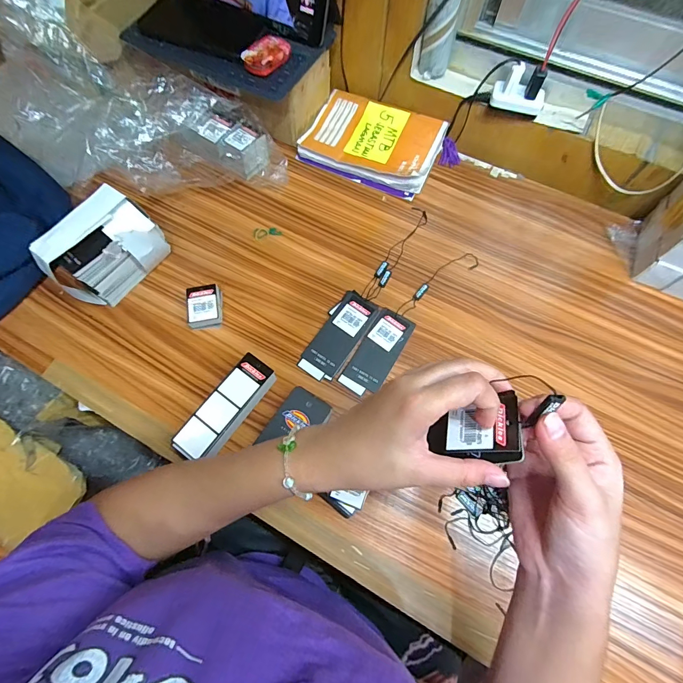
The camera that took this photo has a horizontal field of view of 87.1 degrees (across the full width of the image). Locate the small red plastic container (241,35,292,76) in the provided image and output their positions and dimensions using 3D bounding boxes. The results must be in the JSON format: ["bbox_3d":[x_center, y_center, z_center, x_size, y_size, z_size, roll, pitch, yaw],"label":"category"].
[{"bbox_3d":[-0.102,-0.387,0.484,0.043,0.010,0.071,44,74,-2],"label":"small red plastic container"}]

